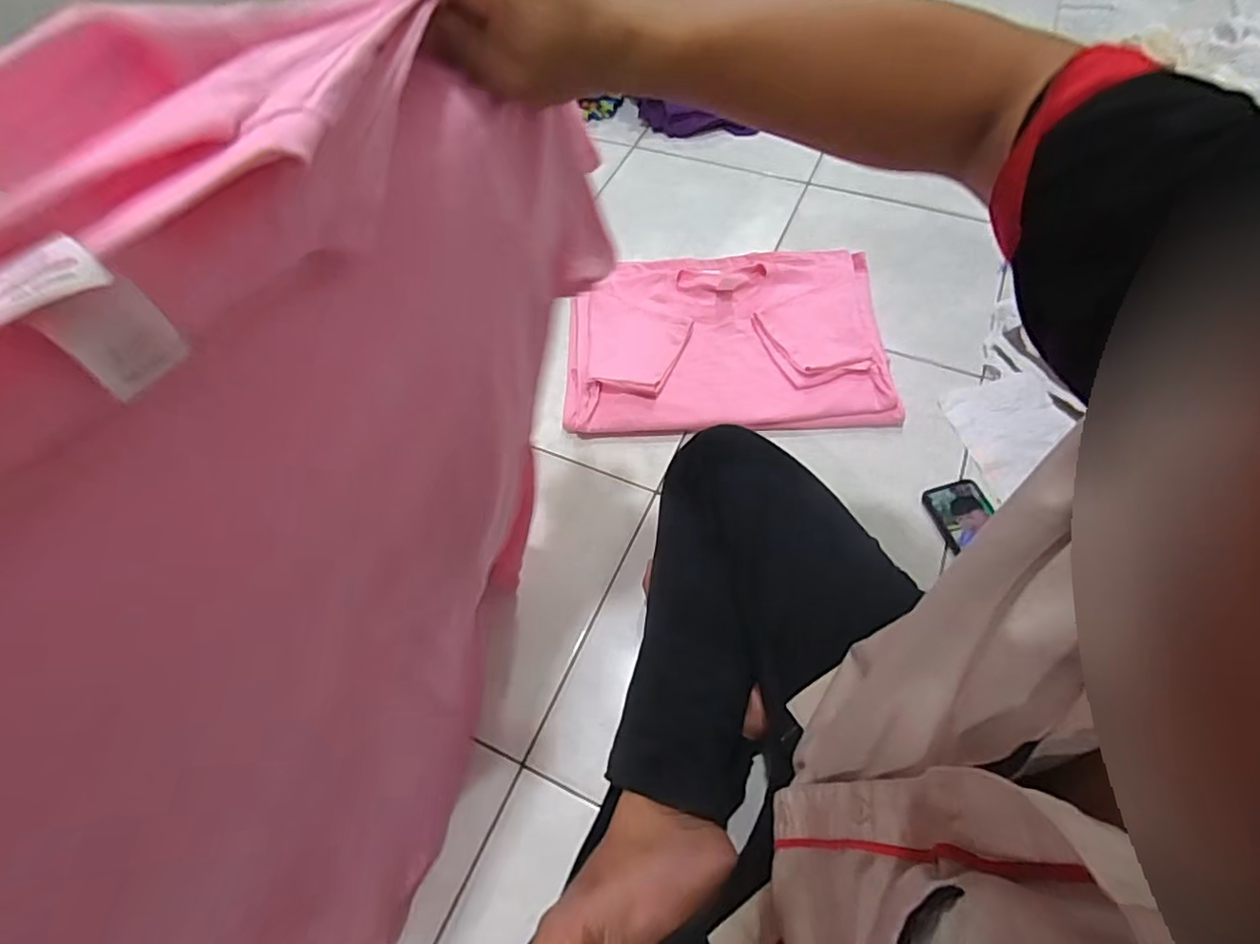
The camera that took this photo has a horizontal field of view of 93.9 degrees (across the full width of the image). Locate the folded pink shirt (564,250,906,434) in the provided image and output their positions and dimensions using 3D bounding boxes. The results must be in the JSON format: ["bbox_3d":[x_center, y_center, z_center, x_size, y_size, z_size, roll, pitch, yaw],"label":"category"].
[{"bbox_3d":[0.152,-0.222,0.971,0.507,0.073,0.344,-2,59,2],"label":"folded pink shirt"}]

